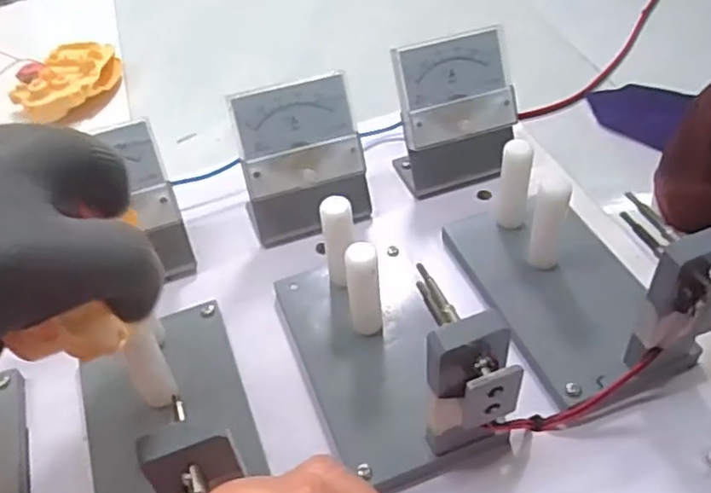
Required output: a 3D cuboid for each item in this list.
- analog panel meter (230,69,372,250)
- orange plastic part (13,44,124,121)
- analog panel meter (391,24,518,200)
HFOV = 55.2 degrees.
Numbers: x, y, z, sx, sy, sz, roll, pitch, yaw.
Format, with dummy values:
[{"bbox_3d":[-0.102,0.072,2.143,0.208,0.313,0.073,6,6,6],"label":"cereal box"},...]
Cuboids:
[{"bbox_3d":[-0.030,-0.044,0.366,0.069,0.074,0.040,-15,48,-9],"label":"analog panel meter"},{"bbox_3d":[-0.252,-0.142,0.599,0.068,0.043,0.098,21,53,23],"label":"orange plastic part"},{"bbox_3d":[0.057,-0.074,0.386,0.072,0.075,0.041,-22,49,-15],"label":"analog panel meter"}]

